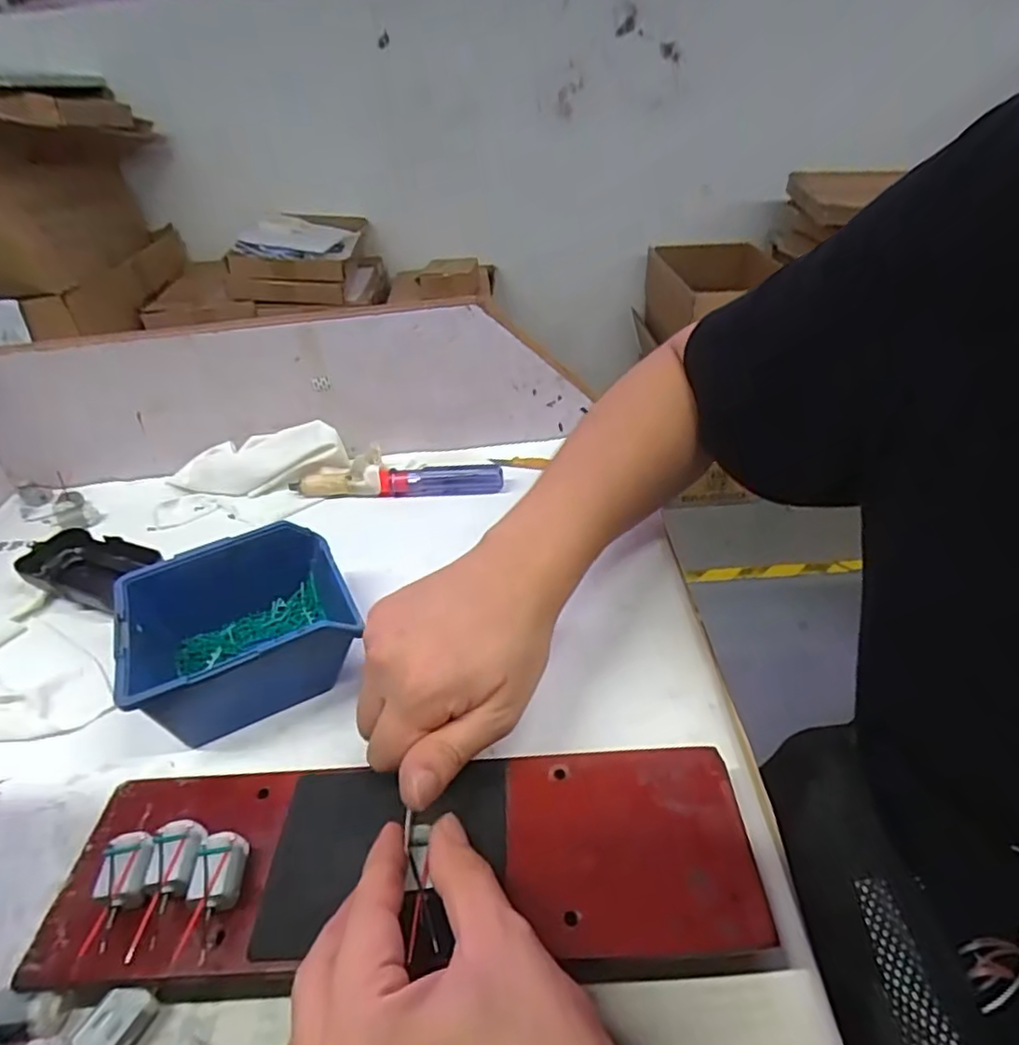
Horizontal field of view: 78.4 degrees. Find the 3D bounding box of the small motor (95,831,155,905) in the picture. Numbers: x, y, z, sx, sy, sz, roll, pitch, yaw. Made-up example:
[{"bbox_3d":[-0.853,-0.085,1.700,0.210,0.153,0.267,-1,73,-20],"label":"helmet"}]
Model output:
[{"bbox_3d":[-0.159,0.147,0.263,0.019,0.015,0.029,-13,37,-10],"label":"small motor"}]

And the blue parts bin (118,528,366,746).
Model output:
[{"bbox_3d":[-0.158,0.065,0.376,0.120,0.062,0.109,-21,39,-20],"label":"blue parts bin"}]

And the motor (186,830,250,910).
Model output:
[{"bbox_3d":[-0.120,0.146,0.260,0.020,0.017,0.028,-5,37,0],"label":"motor"}]

